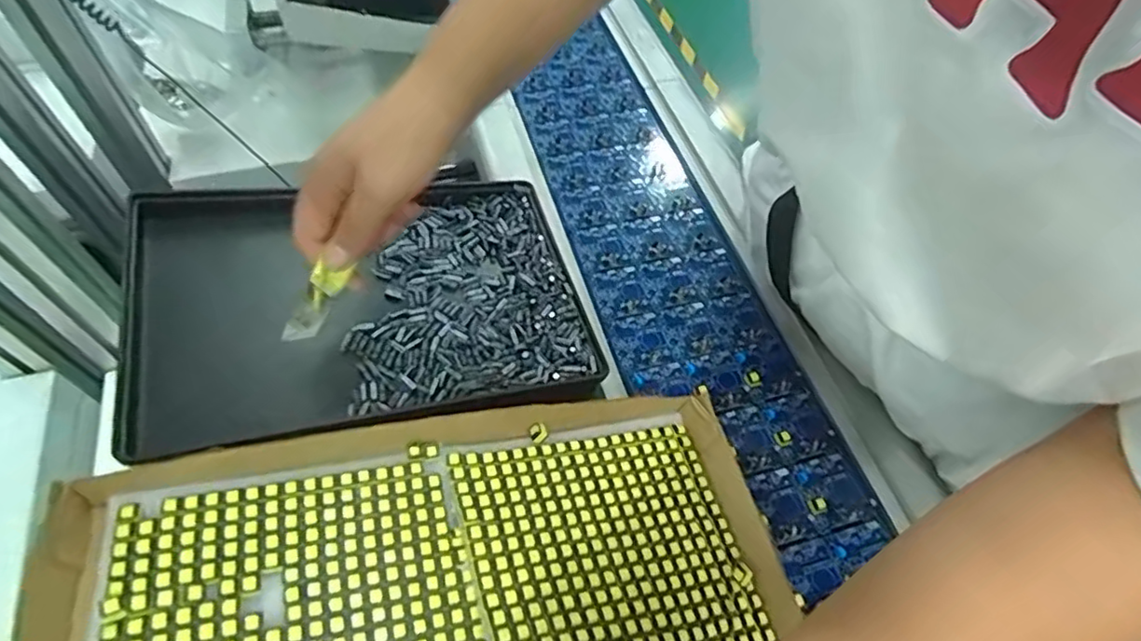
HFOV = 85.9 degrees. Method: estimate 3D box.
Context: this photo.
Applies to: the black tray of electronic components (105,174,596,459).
[{"bbox_3d":[-0.142,-0.025,0.433,0.284,0.033,0.221,-10,56,-19],"label":"black tray of electronic components"}]

